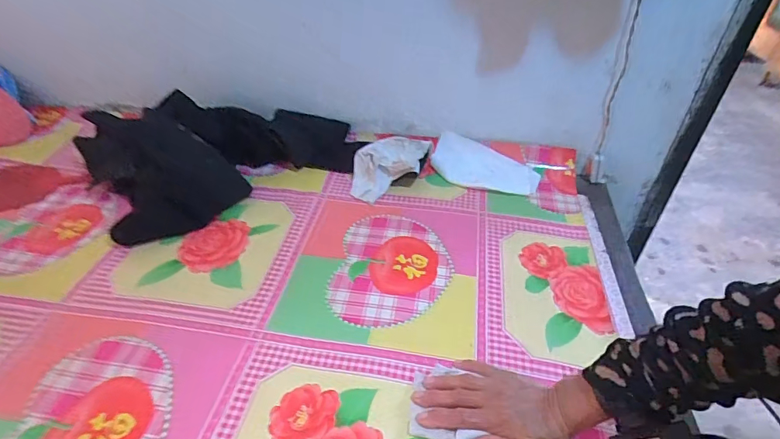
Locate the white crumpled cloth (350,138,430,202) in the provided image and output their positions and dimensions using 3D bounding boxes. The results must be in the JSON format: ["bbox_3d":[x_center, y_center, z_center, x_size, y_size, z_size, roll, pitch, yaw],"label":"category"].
[{"bbox_3d":[0.003,-0.102,0.825,0.170,0.066,0.092,-15,41,-19],"label":"white crumpled cloth"}]

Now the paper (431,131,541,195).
[{"bbox_3d":[0.182,-0.102,0.840,0.208,0.054,0.094,16,41,18],"label":"paper"}]

